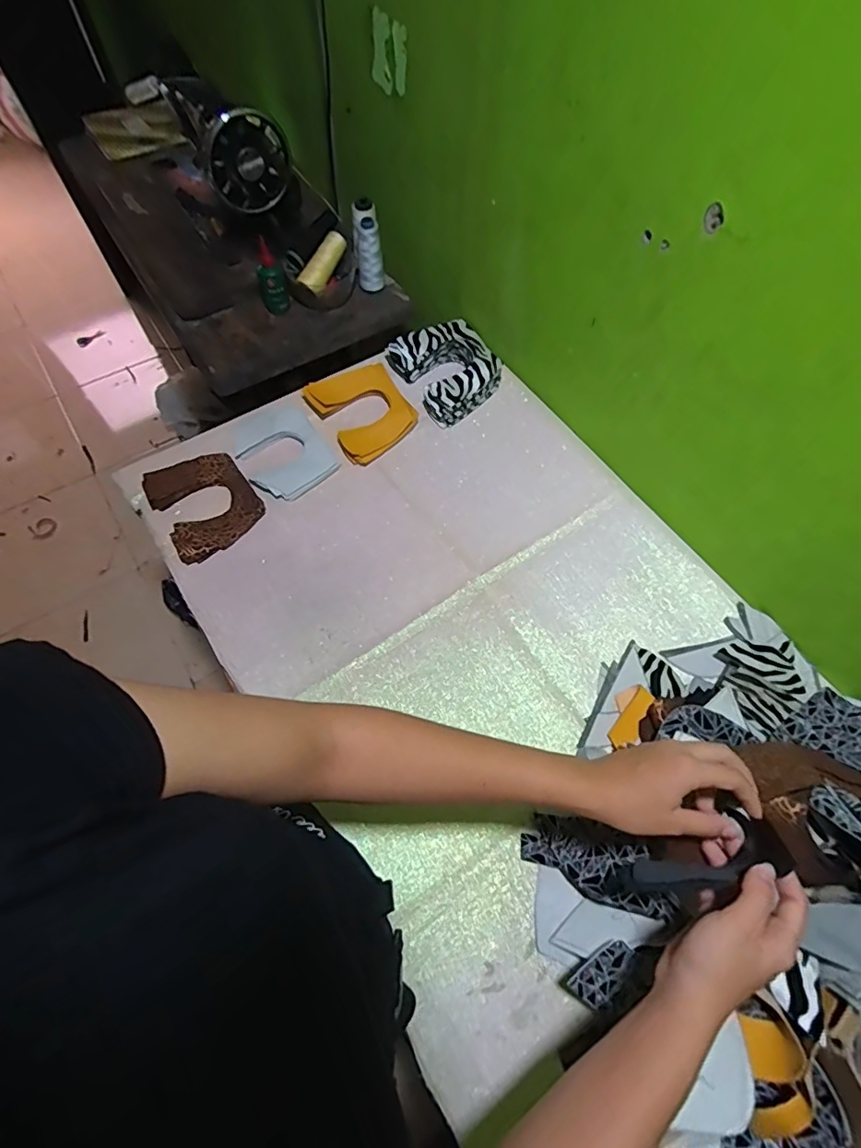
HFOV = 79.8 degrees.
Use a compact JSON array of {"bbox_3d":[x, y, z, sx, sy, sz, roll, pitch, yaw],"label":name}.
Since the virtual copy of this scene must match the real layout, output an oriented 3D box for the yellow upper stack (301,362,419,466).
[{"bbox_3d":[-0.102,-0.251,0.781,0.127,0.024,0.155,-34,72,-16],"label":"yellow upper stack"}]

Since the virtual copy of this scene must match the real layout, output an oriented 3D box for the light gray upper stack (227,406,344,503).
[{"bbox_3d":[-0.215,-0.179,0.748,0.115,0.010,0.146,-34,72,-16],"label":"light gray upper stack"}]

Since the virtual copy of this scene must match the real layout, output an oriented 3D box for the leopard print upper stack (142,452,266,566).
[{"bbox_3d":[-0.313,-0.103,0.710,0.125,0.010,0.157,-34,72,-16],"label":"leopard print upper stack"}]

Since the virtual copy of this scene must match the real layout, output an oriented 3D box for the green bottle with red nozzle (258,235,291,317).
[{"bbox_3d":[-0.270,-0.498,0.861,0.043,0.102,0.051,-26,70,-14],"label":"green bottle with red nozzle"}]

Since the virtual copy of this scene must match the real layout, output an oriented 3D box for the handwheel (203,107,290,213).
[{"bbox_3d":[-0.285,-0.644,0.809,0.049,0.119,0.129,38,69,15],"label":"handwheel"}]

